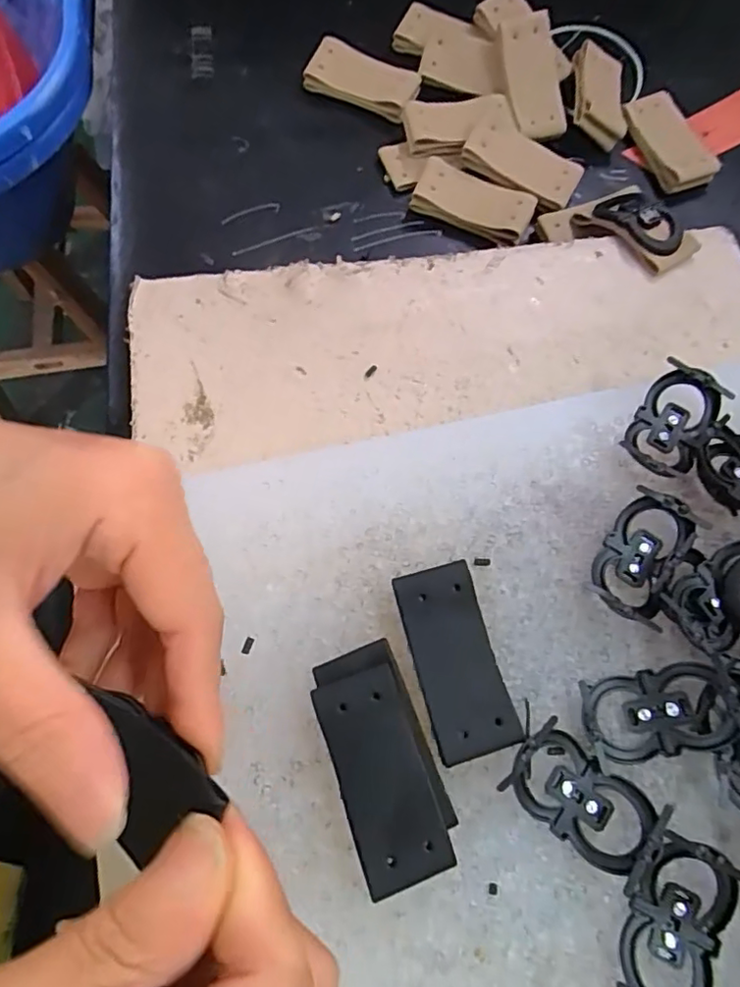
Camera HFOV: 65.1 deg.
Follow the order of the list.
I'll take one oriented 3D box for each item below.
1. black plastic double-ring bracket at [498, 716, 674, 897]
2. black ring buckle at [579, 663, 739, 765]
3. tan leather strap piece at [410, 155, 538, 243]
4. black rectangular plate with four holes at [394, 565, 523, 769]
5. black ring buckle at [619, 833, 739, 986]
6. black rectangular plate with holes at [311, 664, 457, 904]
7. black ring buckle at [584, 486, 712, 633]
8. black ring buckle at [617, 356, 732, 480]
[{"bbox_3d":[0.067,0.095,0.182,0.048,0.013,0.027,37,75,11],"label":"black plastic double-ring bracket"},{"bbox_3d":[0.095,0.072,0.190,0.046,0.011,0.026,-14,70,13],"label":"black ring buckle"},{"bbox_3d":[0.055,-0.156,0.313,0.062,0.012,0.029,26,73,7],"label":"tan leather strap piece"},{"bbox_3d":[0.028,0.055,0.192,0.026,0.012,0.059,-15,73,-6],"label":"black rectangular plate with four holes"},{"bbox_3d":[0.092,0.129,0.172,0.027,0.013,0.047,26,73,7],"label":"black ring buckle"},{"bbox_3d":[0.003,0.086,0.176,0.026,0.004,0.059,-20,73,-2],"label":"black rectangular plate with holes"},{"bbox_3d":[0.099,0.022,0.208,0.027,0.012,0.043,33,74,9],"label":"black ring buckle"},{"bbox_3d":[0.118,-0.026,0.226,0.027,0.014,0.048,32,74,9],"label":"black ring buckle"}]

